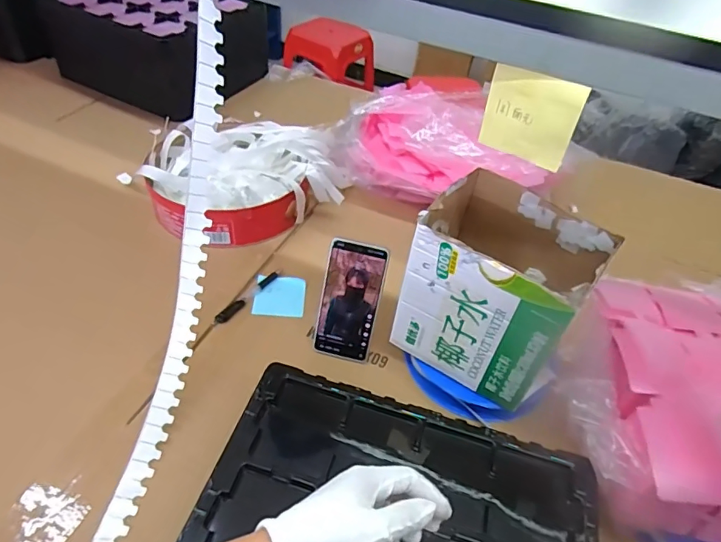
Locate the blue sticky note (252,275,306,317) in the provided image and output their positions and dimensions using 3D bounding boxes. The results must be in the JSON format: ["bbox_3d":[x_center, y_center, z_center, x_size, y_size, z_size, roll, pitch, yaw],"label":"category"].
[{"bbox_3d":[-0.125,0.039,0.757,0.076,0.010,0.073,4,46,-3],"label":"blue sticky note"}]

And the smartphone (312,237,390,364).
[{"bbox_3d":[-0.015,0.043,0.663,0.078,0.168,0.009,14,18,7],"label":"smartphone"}]

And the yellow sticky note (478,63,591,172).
[{"bbox_3d":[0.142,-0.128,0.408,0.076,0.071,0.006,29,46,25],"label":"yellow sticky note"}]

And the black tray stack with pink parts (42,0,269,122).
[{"bbox_3d":[-0.494,-0.557,1.164,0.442,0.165,0.299,18,47,10],"label":"black tray stack with pink parts"}]

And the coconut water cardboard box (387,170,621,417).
[{"bbox_3d":[0.164,0.026,0.604,0.183,0.201,0.151,29,50,20],"label":"coconut water cardboard box"}]

